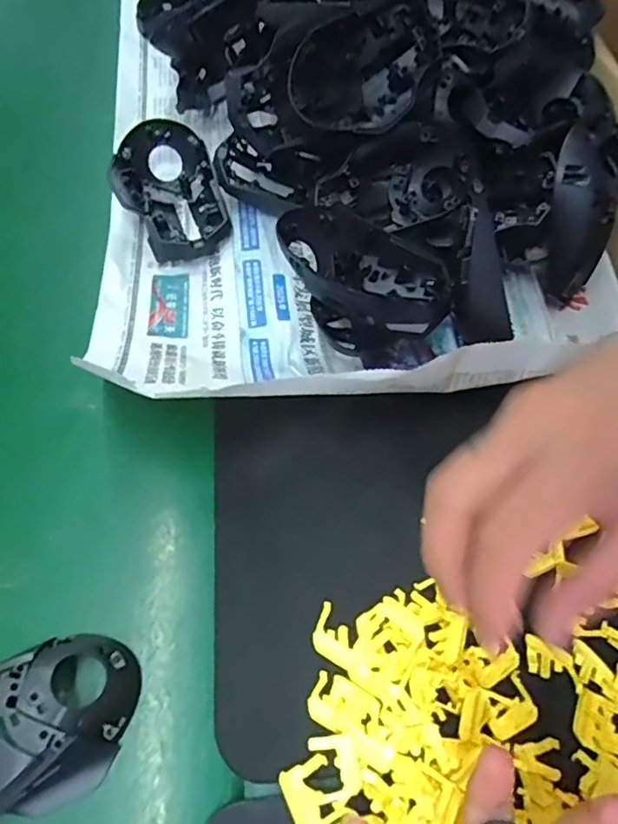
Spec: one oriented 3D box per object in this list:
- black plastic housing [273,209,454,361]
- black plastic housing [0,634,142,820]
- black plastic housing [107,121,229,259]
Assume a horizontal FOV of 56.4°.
[{"bbox_3d":[0.036,-0.084,0.373,0.106,0.063,0.077,32,66,13],"label":"black plastic housing"},{"bbox_3d":[-0.142,0.160,0.281,0.115,0.030,0.071,-30,68,-16],"label":"black plastic housing"},{"bbox_3d":[-0.106,-0.165,0.432,0.072,0.033,0.110,-18,65,-11],"label":"black plastic housing"}]

